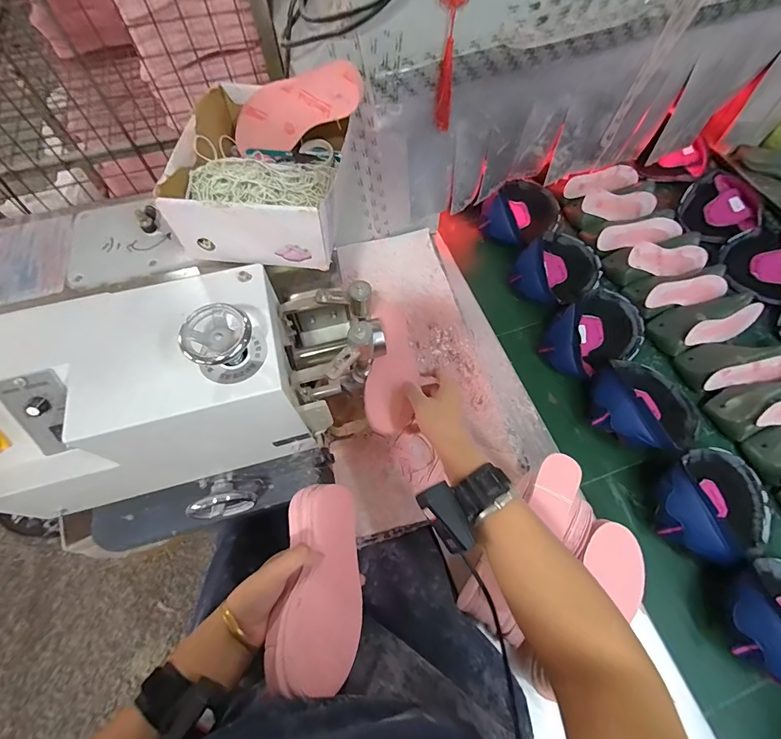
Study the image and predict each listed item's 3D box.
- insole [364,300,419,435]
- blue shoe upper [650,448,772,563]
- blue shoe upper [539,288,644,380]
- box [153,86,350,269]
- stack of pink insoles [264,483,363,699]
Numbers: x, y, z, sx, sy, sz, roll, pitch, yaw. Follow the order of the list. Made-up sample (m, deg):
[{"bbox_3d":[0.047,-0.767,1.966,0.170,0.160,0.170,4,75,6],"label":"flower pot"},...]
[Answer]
[{"bbox_3d":[0.003,-0.011,0.561,0.068,0.020,0.211,4,57,0],"label":"insole"},{"bbox_3d":[0.503,0.200,0.598,0.202,0.081,0.153,-10,66,-6],"label":"blue shoe upper"},{"bbox_3d":[0.391,-0.072,0.724,0.213,0.075,0.128,-23,68,-11],"label":"blue shoe upper"},{"bbox_3d":[-0.156,-0.254,0.485,0.178,0.086,0.239,3,65,0],"label":"box"},{"bbox_3d":[-0.078,0.228,0.430,0.088,0.039,0.206,-1,49,-2],"label":"stack of pink insoles"}]

